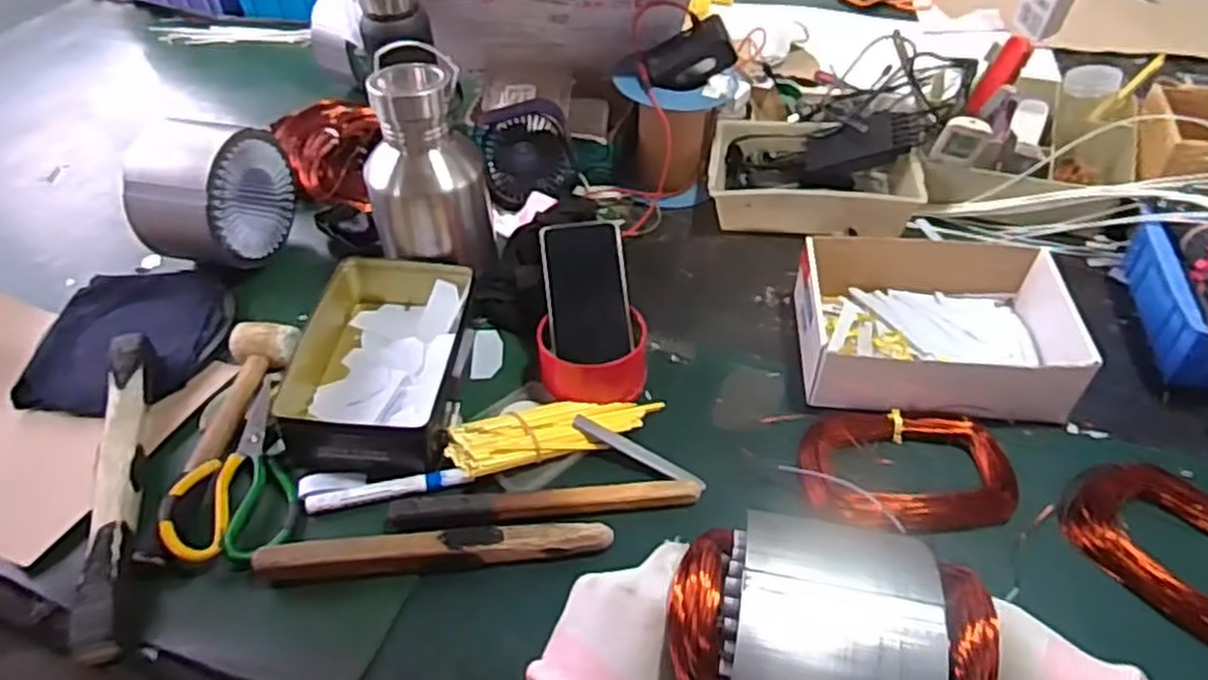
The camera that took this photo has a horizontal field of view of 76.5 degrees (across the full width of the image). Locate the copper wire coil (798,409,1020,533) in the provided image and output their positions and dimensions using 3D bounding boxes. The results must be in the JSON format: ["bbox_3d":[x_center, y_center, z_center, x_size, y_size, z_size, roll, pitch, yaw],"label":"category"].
[{"bbox_3d":[0.263,0.111,0.672,0.176,0.025,0.107,-3,46,-1],"label":"copper wire coil"}]

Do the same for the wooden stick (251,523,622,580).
[{"bbox_3d":[-0.133,0.164,0.614,0.272,0.023,0.028,-5,46,-2],"label":"wooden stick"}]

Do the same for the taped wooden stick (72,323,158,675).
[{"bbox_3d":[-0.411,0.114,0.649,0.029,0.038,0.311,-14,47,-11],"label":"taped wooden stick"}]

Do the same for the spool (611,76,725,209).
[{"bbox_3d":[0.082,-0.252,0.944,0.136,0.143,0.123,-31,52,-25],"label":"spool"}]

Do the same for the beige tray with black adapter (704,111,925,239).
[{"bbox_3d":[0.252,-0.205,0.923,0.246,0.086,0.172,12,47,14],"label":"beige tray with black adapter"}]

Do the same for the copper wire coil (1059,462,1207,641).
[{"bbox_3d":[0.474,0.173,0.610,0.118,0.026,0.194,-36,54,-28],"label":"copper wire coil"}]

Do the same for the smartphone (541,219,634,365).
[{"bbox_3d":[-0.015,-0.046,0.734,0.077,0.010,0.133,-5,83,-5],"label":"smartphone"}]

